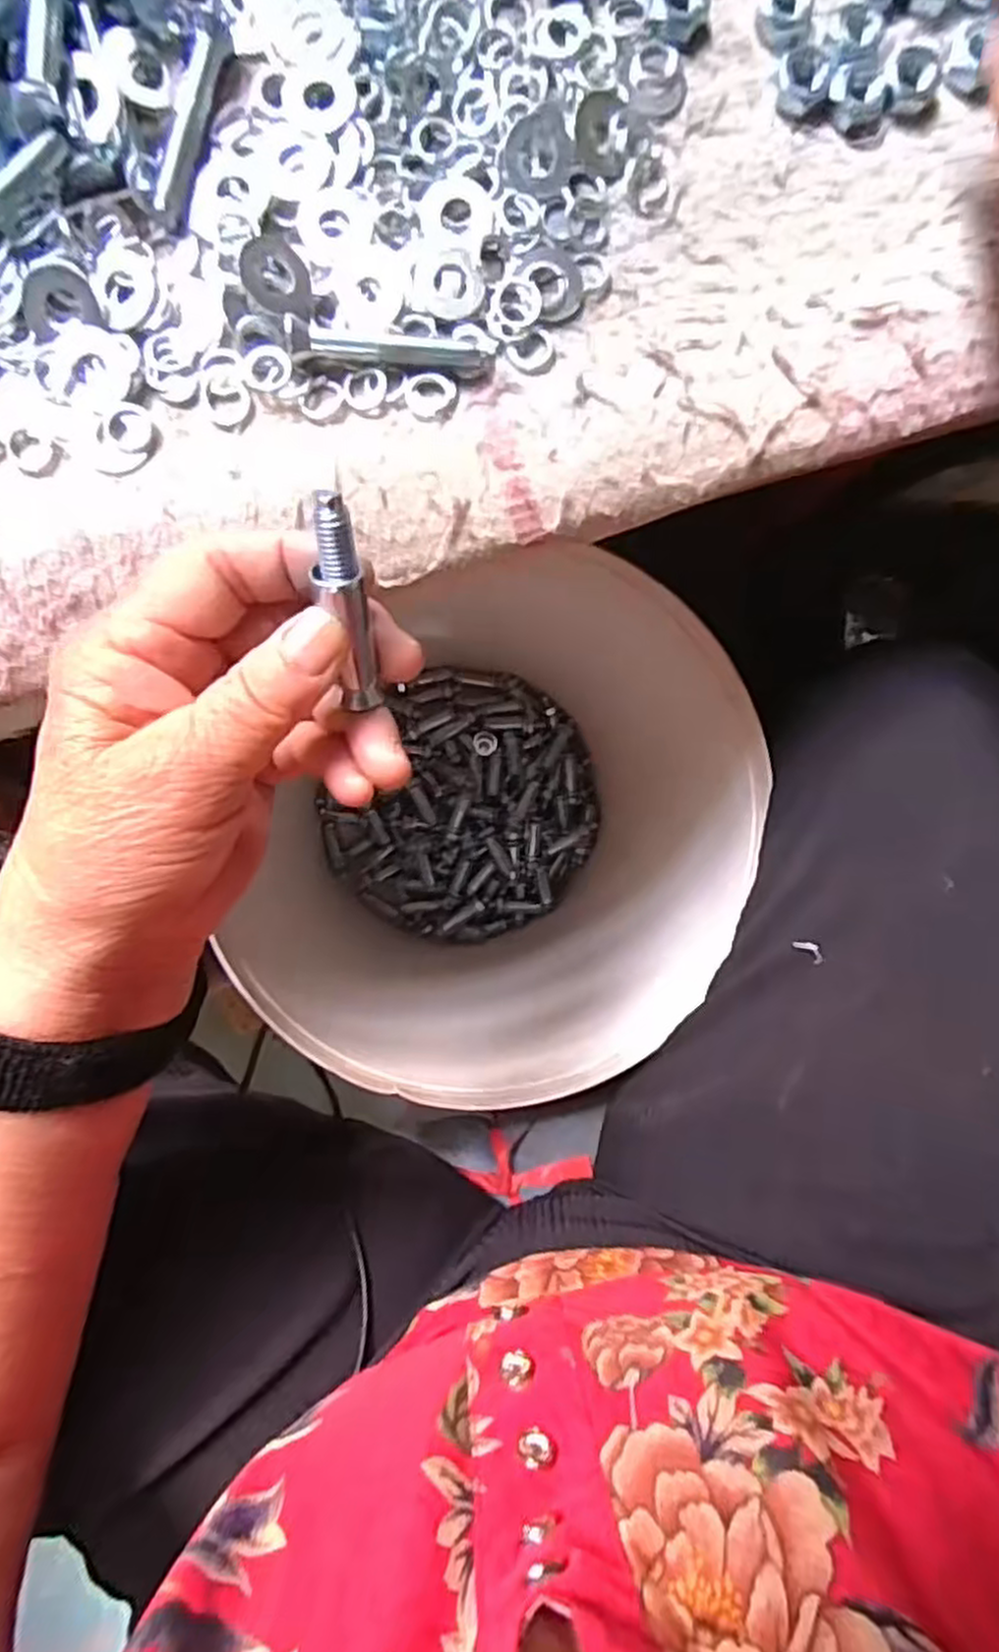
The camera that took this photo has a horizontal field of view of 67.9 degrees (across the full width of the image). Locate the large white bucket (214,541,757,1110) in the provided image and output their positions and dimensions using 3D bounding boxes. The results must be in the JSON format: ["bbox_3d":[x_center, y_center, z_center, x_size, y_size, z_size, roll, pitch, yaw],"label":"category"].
[{"bbox_3d":[0.003,0.001,0.555,0.351,0.352,0.275,0,95,-5],"label":"large white bucket"}]

